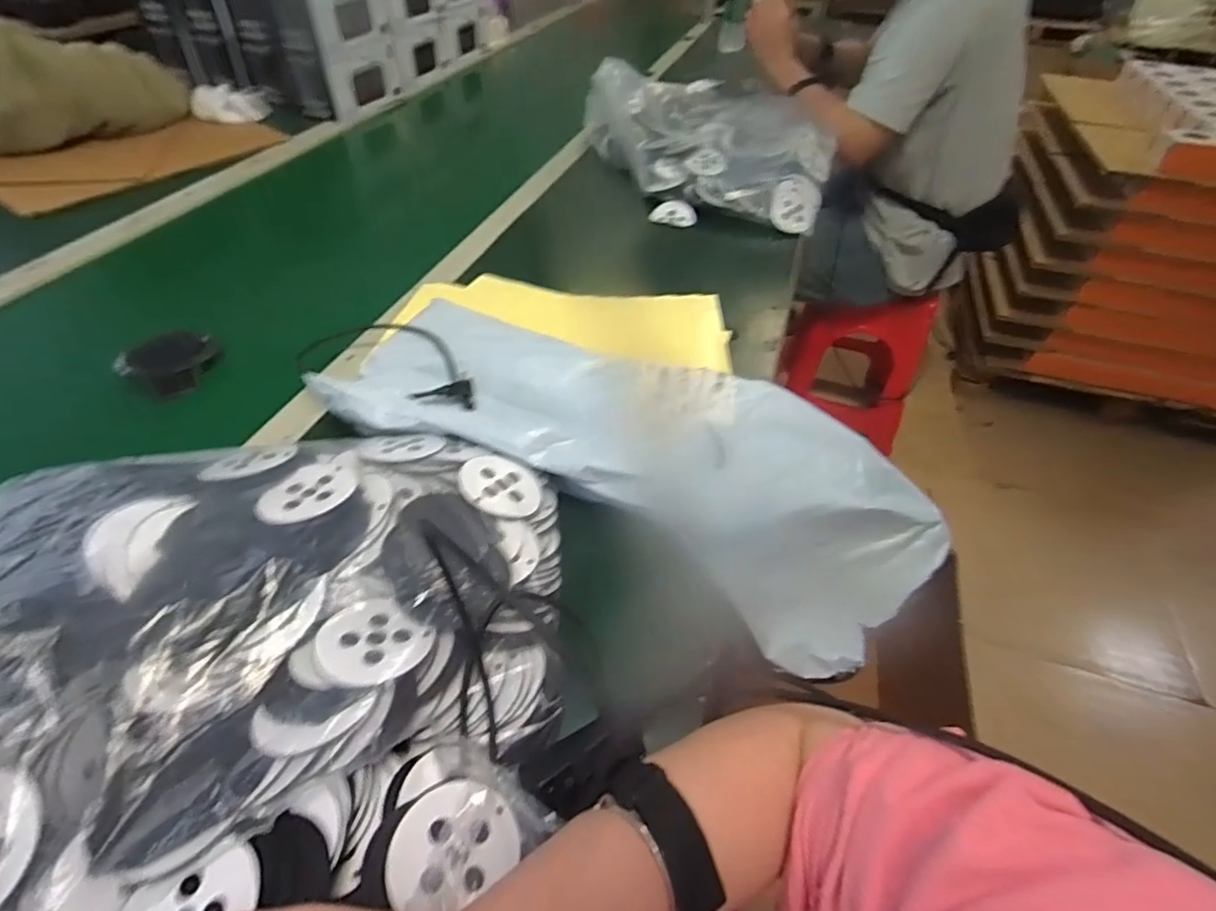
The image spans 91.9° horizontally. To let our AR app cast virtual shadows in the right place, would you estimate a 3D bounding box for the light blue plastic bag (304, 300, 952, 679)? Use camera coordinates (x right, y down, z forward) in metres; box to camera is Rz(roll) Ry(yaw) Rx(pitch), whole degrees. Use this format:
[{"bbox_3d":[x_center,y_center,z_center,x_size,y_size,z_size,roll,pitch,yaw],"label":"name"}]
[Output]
[{"bbox_3d":[0.038,0.007,0.510,0.481,0.120,0.182,19,49,14],"label":"light blue plastic bag"}]

